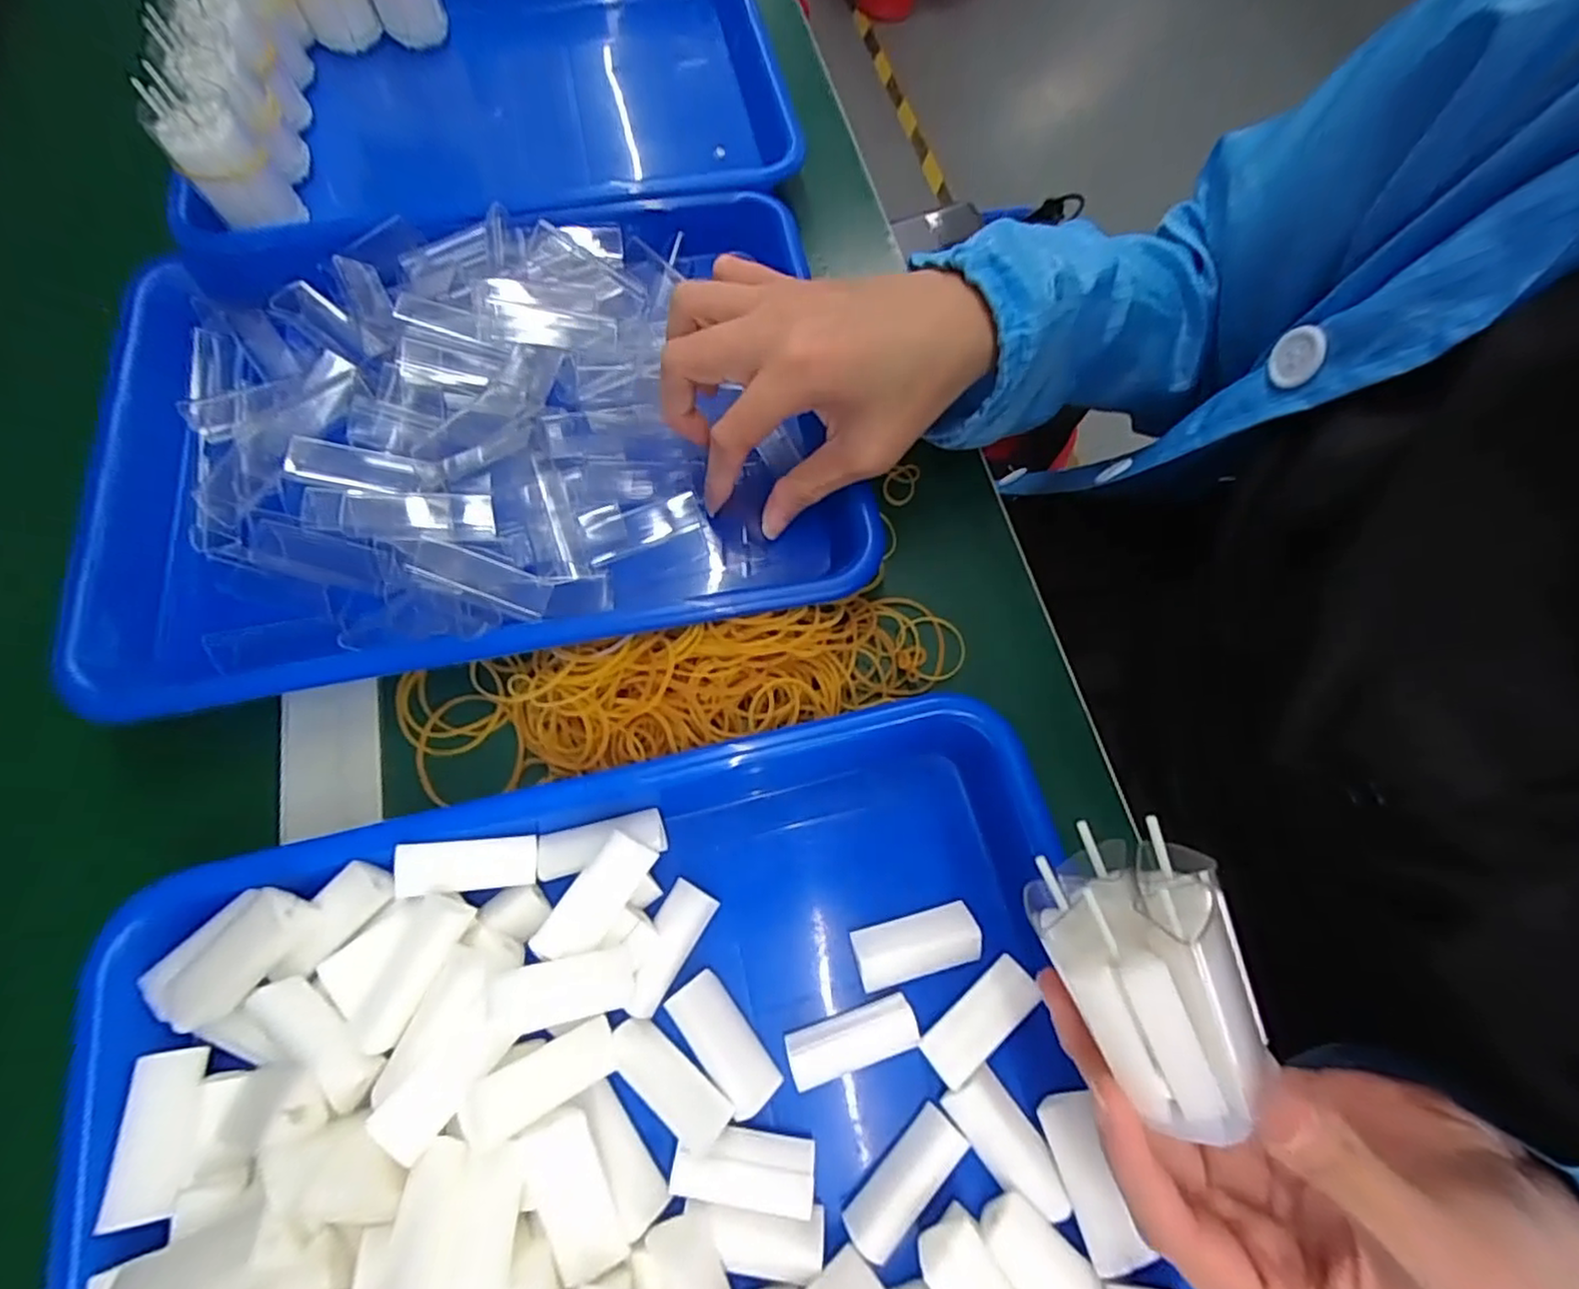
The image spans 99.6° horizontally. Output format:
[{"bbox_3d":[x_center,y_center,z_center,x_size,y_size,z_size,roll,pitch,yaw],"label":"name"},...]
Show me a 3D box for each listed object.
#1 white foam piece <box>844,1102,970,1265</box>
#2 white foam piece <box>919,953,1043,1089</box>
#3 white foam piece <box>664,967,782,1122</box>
[{"bbox_3d":[0.038,0.180,0.223,0.046,0.014,0.017,-33,51,-26],"label":"white foam piece"},{"bbox_3d":[0.067,0.131,0.234,0.045,0.010,0.017,-36,75,-14],"label":"white foam piece"},{"bbox_3d":[-0.023,0.139,0.234,0.019,0.008,0.045,-37,75,-14],"label":"white foam piece"}]

